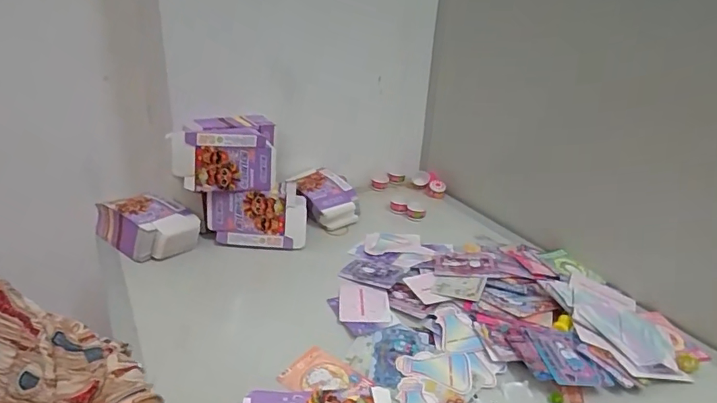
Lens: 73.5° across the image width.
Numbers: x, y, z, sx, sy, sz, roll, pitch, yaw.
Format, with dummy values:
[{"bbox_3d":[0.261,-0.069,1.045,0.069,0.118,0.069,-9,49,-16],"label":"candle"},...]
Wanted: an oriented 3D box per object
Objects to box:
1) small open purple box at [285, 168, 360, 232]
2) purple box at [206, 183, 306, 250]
[{"bbox_3d":[-0.059,-0.003,0.840,0.092,0.061,0.124,-12,28,-27],"label":"small open purple box"},{"bbox_3d":[-0.155,0.023,0.734,0.146,0.094,0.022,2,11,-2],"label":"purple box"}]

